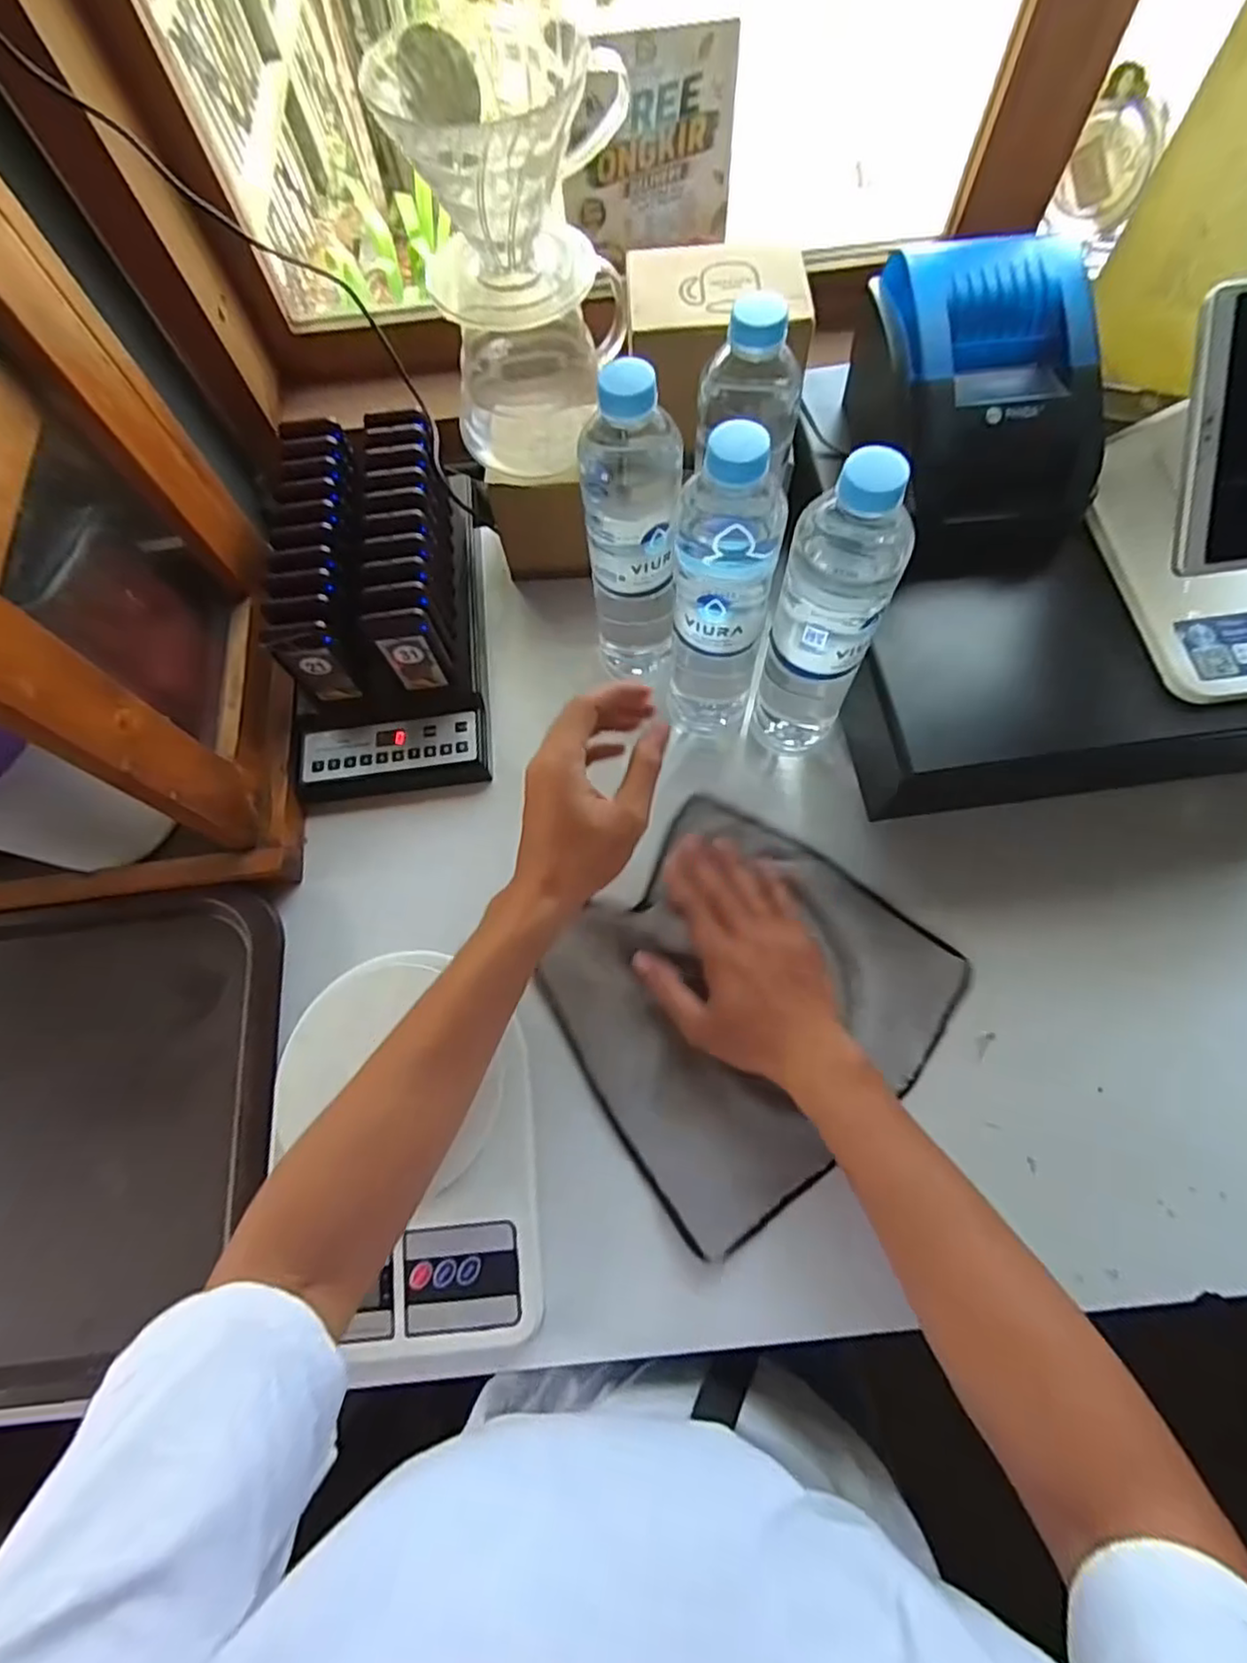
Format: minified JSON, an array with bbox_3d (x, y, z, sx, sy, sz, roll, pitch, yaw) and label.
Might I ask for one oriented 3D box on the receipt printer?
[{"bbox_3d":[0.231,-0.277,0.447,0.127,0.127,0.160,-3,68,2],"label":"receipt printer"}]

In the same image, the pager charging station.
[{"bbox_3d":[-0.192,-0.179,0.515,0.139,0.104,0.277,-7,68,0],"label":"pager charging station"}]

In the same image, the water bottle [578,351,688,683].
[{"bbox_3d":[0.008,-0.174,0.439,0.058,0.223,0.058,-5,68,1],"label":"water bottle"}]

